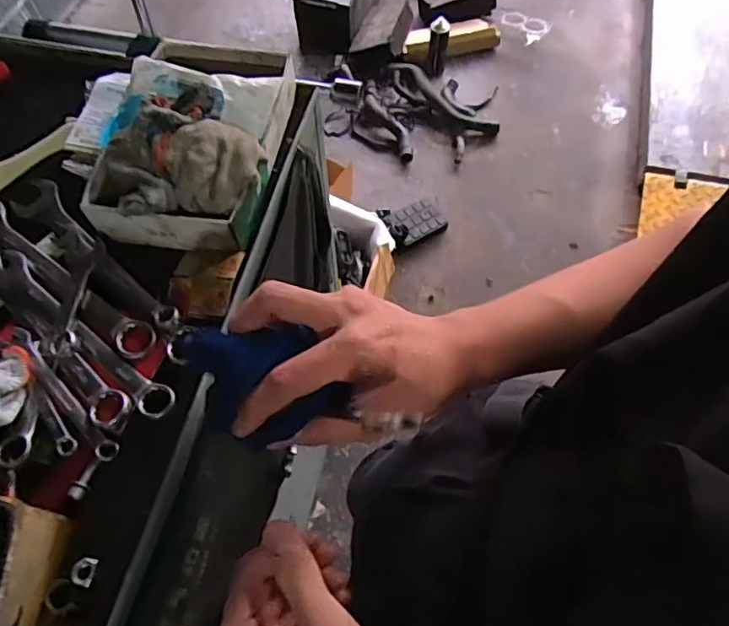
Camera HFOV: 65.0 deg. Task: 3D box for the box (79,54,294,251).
[{"bbox_3d":[-0.162,-0.172,0.540,0.158,0.076,0.216,4,62,4],"label":"box"}]

